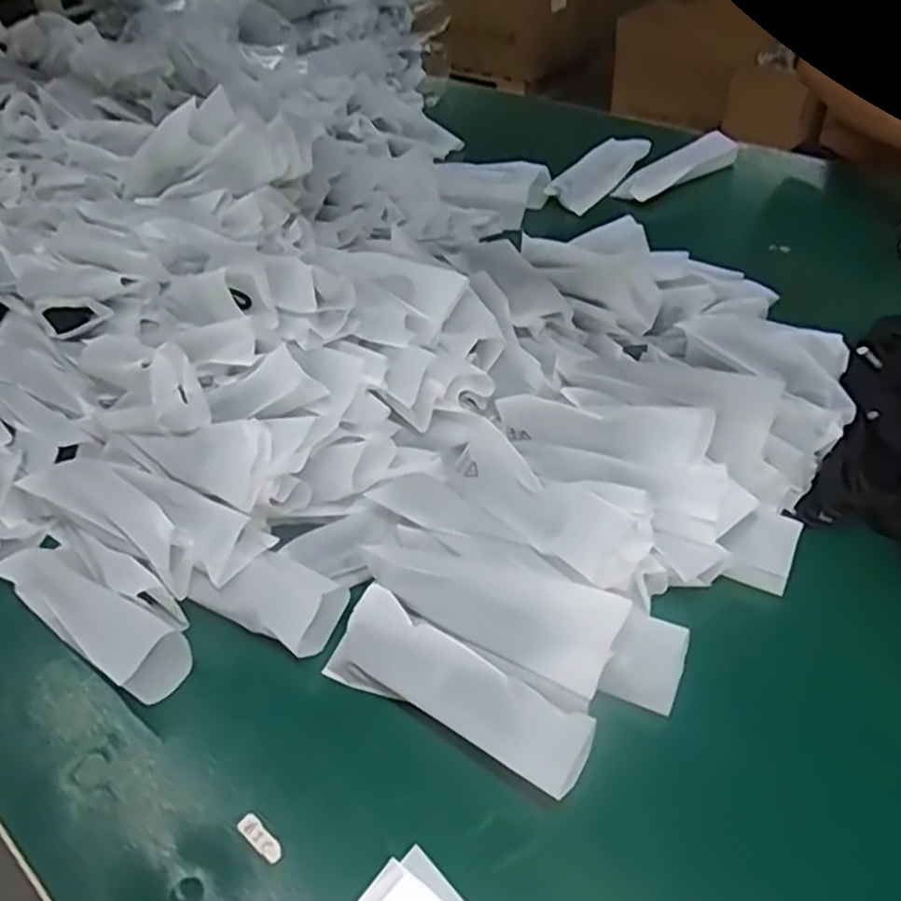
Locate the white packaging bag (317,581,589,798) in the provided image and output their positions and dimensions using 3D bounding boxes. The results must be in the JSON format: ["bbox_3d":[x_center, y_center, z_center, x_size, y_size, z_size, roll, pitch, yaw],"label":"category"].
[{"bbox_3d":[0.003,0.133,0.411,0.155,0.037,0.047,23,52,28],"label":"white packaging bag"}]

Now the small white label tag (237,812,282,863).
[{"bbox_3d":[-0.097,0.198,0.381,0.029,0.004,0.010,34,63,25],"label":"small white label tag"}]

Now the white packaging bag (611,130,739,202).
[{"bbox_3d":[0.266,-0.328,0.856,0.170,0.034,0.043,-31,48,-22],"label":"white packaging bag"}]

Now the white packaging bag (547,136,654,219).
[{"bbox_3d":[0.171,-0.323,0.869,0.053,0.033,0.142,29,55,32],"label":"white packaging bag"}]

